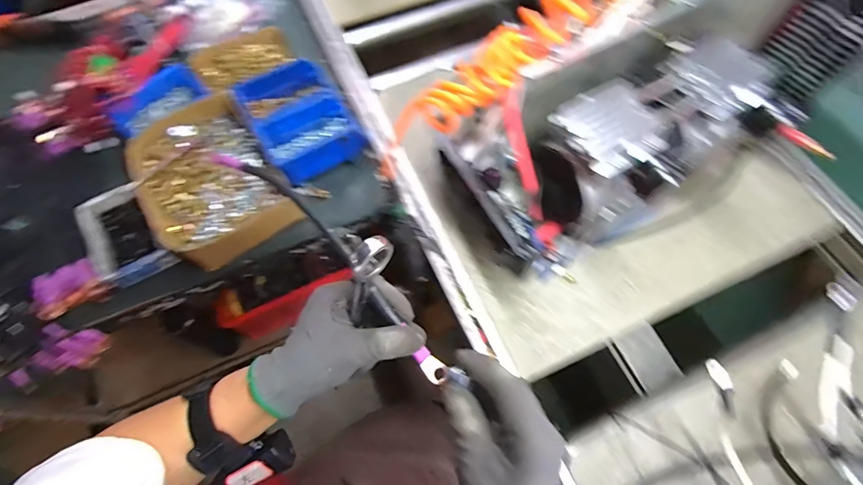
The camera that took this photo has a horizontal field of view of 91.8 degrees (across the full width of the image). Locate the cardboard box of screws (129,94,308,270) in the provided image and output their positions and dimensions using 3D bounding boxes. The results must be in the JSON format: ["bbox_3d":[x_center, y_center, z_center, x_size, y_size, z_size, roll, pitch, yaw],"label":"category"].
[{"bbox_3d":[-0.359,-0.109,0.674,0.197,0.060,0.282,-34,70,-13],"label":"cardboard box of screws"}]

